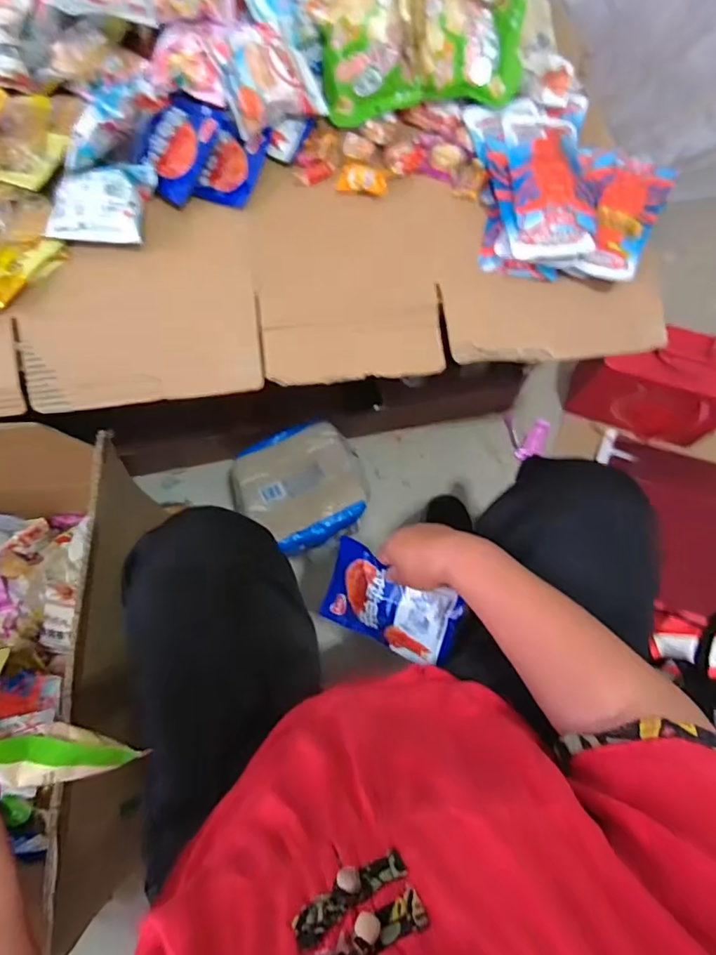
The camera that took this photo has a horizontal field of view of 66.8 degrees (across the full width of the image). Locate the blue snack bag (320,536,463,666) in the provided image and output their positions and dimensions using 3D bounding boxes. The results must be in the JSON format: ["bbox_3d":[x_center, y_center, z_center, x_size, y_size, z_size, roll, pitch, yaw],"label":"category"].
[{"bbox_3d":[0.035,0.159,0.667,0.172,0.017,0.108,23,107,28],"label":"blue snack bag"}]

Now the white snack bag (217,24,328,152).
[{"bbox_3d":[-0.116,-0.501,0.683,0.115,0.033,0.118,-30,112,-9],"label":"white snack bag"}]

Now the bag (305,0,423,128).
[{"bbox_3d":[0.013,-0.553,0.709,0.132,0.042,0.147,-12,110,5],"label":"bag"}]

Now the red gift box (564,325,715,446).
[{"bbox_3d":[0.557,-0.171,1.011,0.247,0.216,0.126,18,71,5],"label":"red gift box"}]

